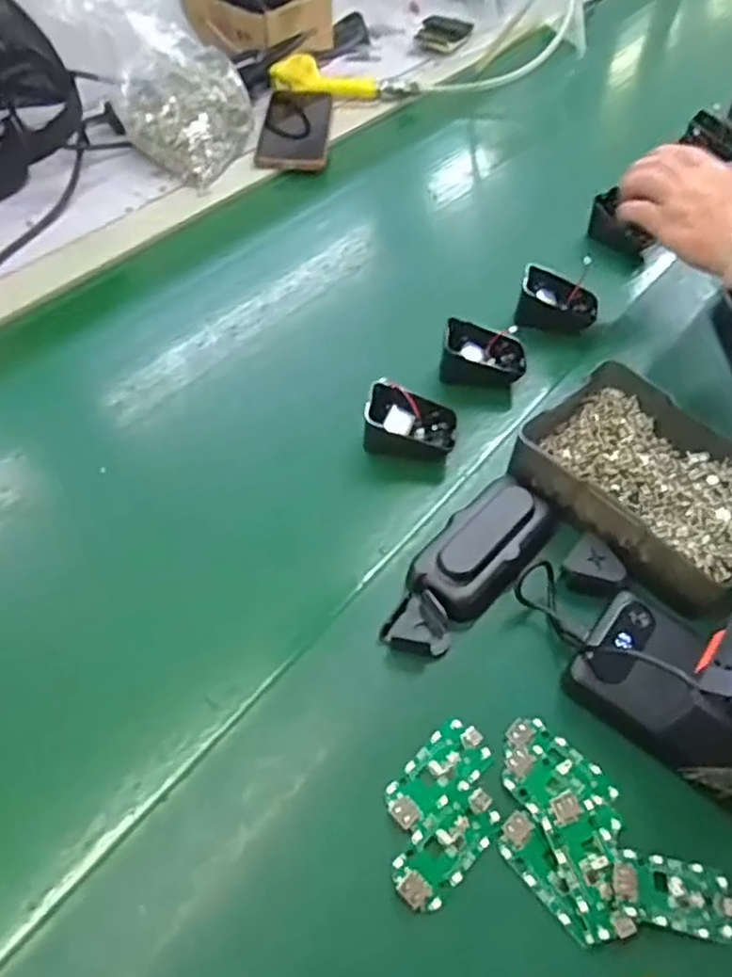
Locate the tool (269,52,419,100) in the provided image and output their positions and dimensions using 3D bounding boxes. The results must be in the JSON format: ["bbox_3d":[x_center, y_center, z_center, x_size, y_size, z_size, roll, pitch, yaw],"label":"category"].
[{"bbox_3d":[-0.027,-0.501,0.853,0.175,0.030,0.044,6,52,3],"label":"tool"}]

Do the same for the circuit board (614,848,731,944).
[{"bbox_3d":[0.151,0.196,0.339,0.059,0.007,0.032,9,52,5],"label":"circuit board"}]

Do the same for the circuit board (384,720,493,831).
[{"bbox_3d":[0.038,0.151,0.368,0.031,0.004,0.063,37,59,24],"label":"circuit board"}]

